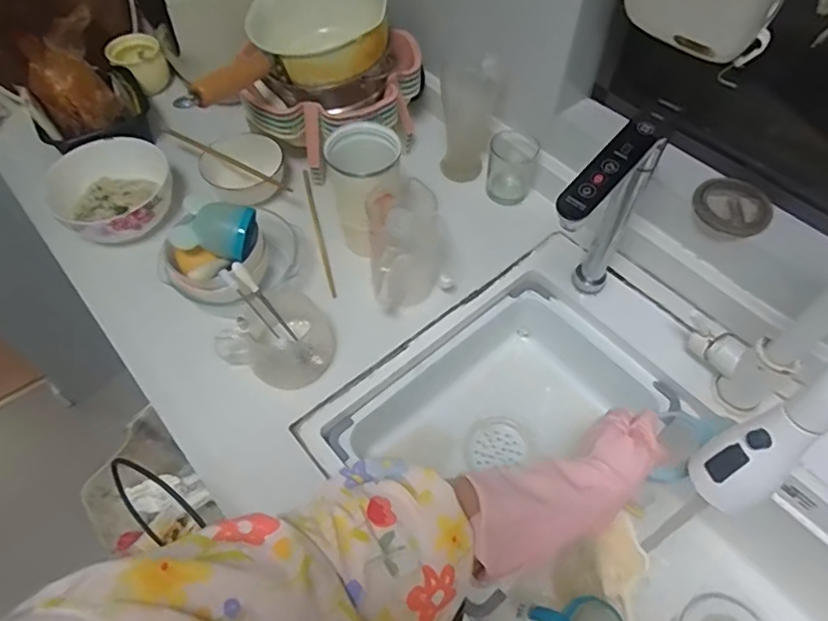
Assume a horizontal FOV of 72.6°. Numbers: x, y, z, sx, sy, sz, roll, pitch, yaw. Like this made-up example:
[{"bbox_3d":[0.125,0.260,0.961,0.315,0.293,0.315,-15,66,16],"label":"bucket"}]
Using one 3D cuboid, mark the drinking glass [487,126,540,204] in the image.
[{"bbox_3d":[0.141,-0.205,0.810,0.065,0.093,0.060,14,58,9],"label":"drinking glass"}]

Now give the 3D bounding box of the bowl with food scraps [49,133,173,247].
[{"bbox_3d":[-0.397,-0.162,0.750,0.149,0.062,0.135,-34,63,-20],"label":"bowl with food scraps"}]

